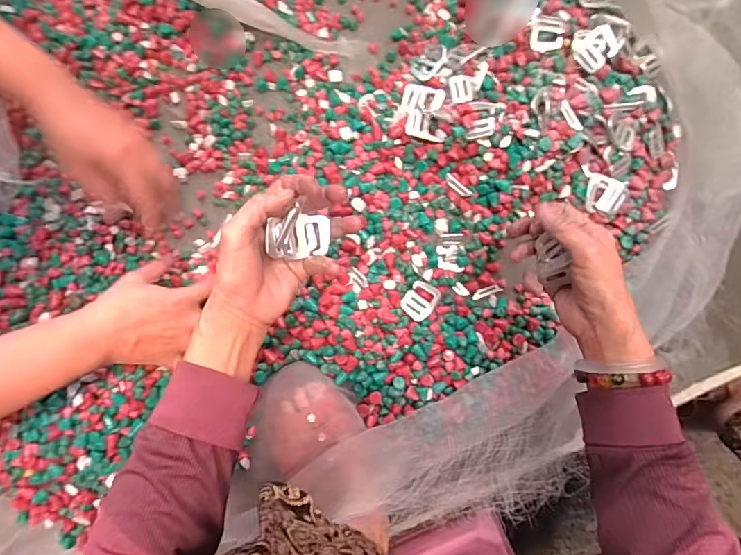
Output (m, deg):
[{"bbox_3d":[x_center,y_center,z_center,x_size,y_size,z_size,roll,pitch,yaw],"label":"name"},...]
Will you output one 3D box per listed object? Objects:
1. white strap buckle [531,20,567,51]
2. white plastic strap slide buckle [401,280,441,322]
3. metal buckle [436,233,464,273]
[{"bbox_3d":[0.196,-0.265,0.483,0.036,0.008,0.033,5,87,1],"label":"white strap buckle"},{"bbox_3d":[0.058,0.024,0.500,0.035,0.009,0.047,35,70,3],"label":"white plastic strap slide buckle"},{"bbox_3d":[0.095,-0.030,0.523,0.031,0.011,0.044,1,87,0],"label":"metal buckle"}]

